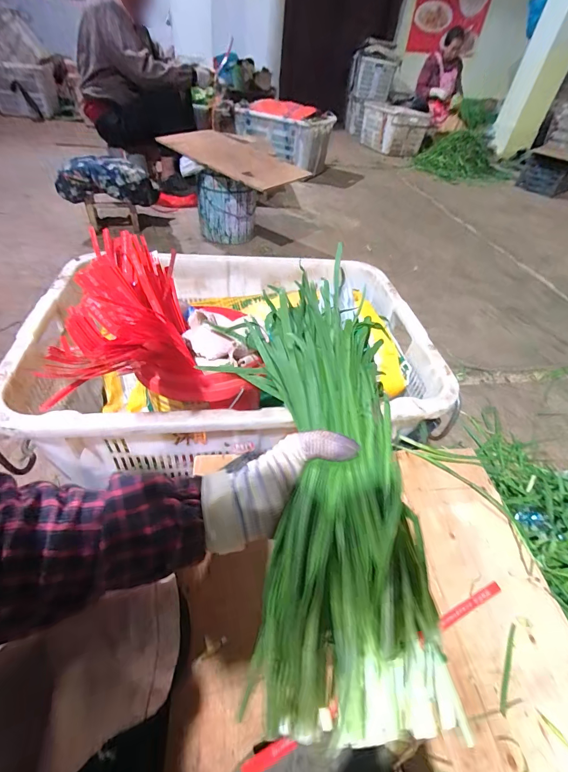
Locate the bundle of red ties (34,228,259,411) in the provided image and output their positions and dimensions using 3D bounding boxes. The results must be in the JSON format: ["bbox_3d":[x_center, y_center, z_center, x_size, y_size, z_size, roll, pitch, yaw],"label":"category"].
[{"bbox_3d":[-0.166,-0.076,0.456,0.231,0.164,0.192,-6,47,-14],"label":"bundle of red ties"}]

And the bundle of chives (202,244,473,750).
[{"bbox_3d":[0.029,0.048,0.315,0.149,0.065,0.389,-2,54,-6],"label":"bundle of chives"}]

